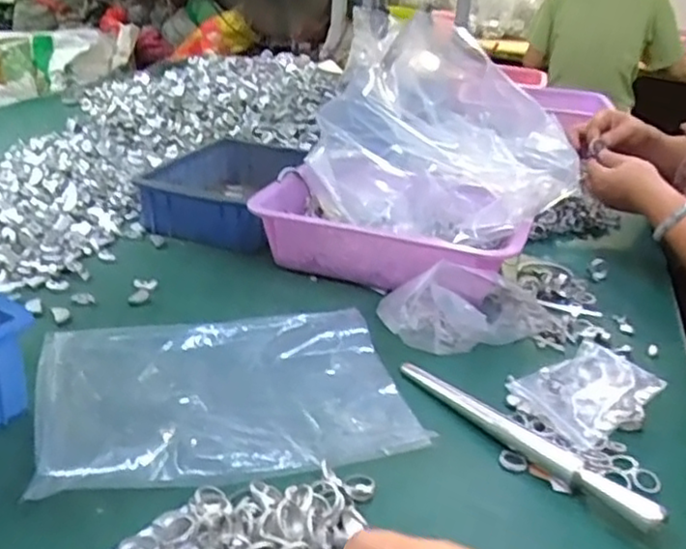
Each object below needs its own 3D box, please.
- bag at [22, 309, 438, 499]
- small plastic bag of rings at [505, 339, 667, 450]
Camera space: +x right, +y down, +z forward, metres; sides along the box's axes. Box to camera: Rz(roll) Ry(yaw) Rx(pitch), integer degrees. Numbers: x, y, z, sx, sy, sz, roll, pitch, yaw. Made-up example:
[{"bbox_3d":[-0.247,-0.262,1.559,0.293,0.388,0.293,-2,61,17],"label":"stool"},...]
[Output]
[{"bbox_3d":[-0.097,0.094,0.559,0.285,0.021,0.213,-3,27,-18],"label":"bag"},{"bbox_3d":[0.209,0.100,0.570,0.117,0.021,0.086,-15,31,-32],"label":"small plastic bag of rings"}]

